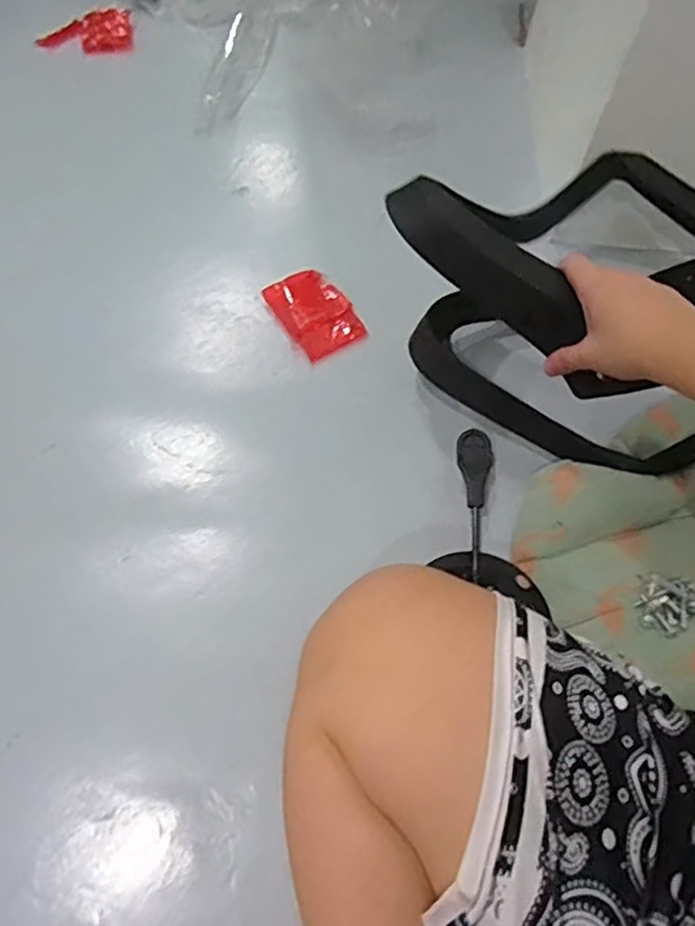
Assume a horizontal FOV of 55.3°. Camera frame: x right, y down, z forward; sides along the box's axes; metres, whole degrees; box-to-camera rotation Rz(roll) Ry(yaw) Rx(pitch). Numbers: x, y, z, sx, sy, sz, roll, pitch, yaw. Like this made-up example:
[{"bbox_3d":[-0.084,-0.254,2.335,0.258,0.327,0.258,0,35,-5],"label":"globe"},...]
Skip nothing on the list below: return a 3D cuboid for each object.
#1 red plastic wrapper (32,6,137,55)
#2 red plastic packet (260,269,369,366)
[{"bbox_3d":[-0.366,-0.602,0.930,0.125,0.026,0.066,-11,62,-9],"label":"red plastic wrapper"},{"bbox_3d":[-0.035,-0.162,0.702,0.073,0.014,0.113,-23,65,-15],"label":"red plastic packet"}]

